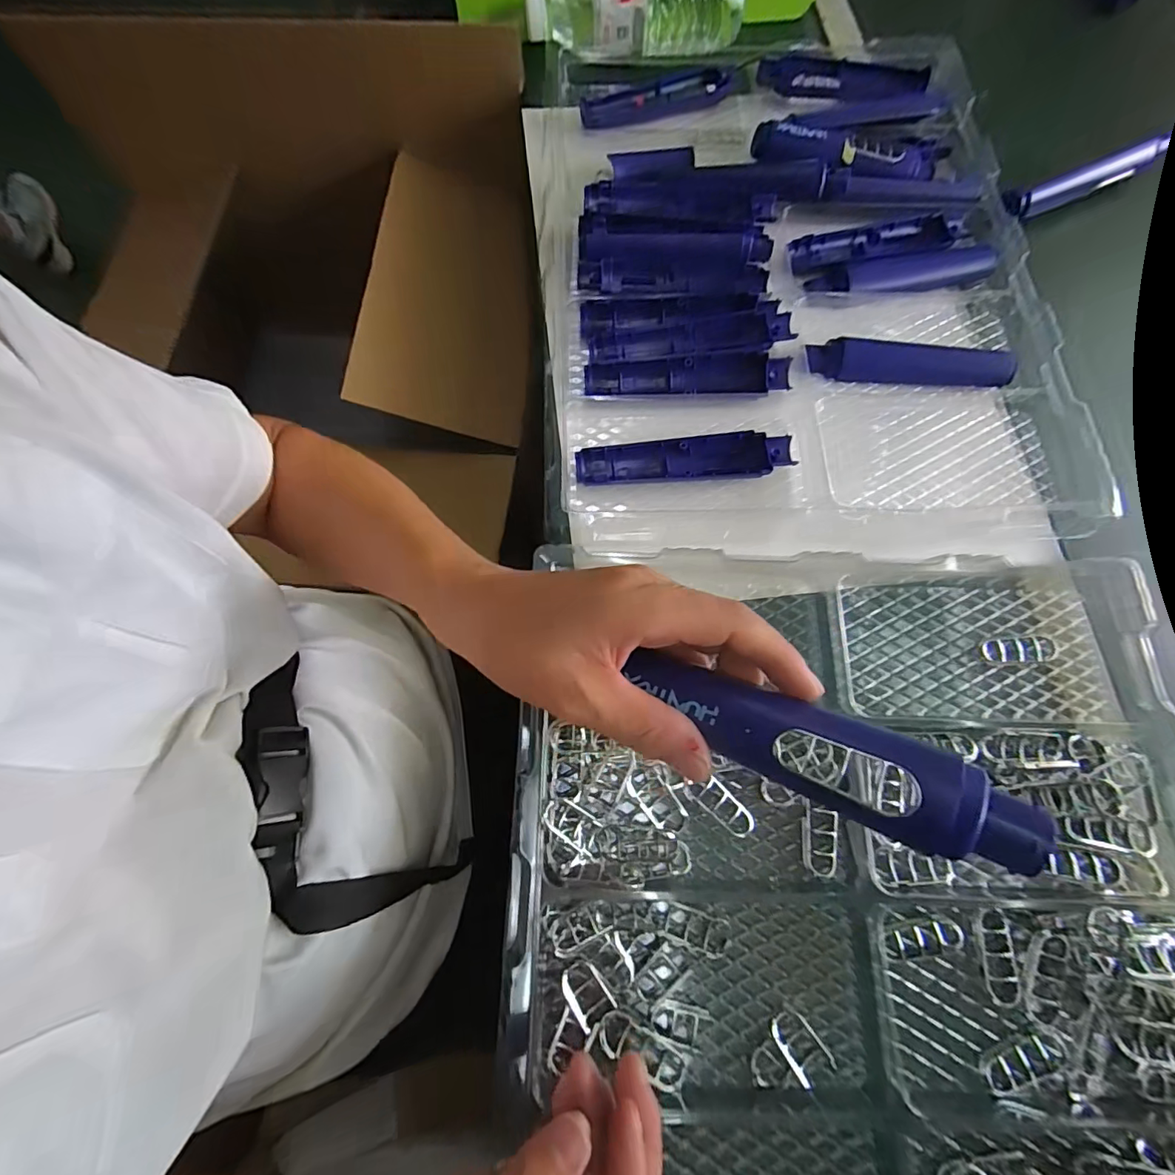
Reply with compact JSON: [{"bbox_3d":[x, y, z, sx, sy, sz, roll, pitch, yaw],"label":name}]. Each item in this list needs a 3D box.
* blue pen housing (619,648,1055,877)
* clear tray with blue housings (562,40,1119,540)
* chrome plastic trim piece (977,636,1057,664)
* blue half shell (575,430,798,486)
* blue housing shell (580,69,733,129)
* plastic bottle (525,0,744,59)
[{"bbox_3d":[0.089,0.063,0.211,0.156,0.022,0.036,20,72,26],"label":"blue pen housing"},{"bbox_3d":[0.192,-0.310,0.471,0.407,0.041,0.533,1,72,0],"label":"clear tray with blue housings"},{"bbox_3d":[0.314,0.045,0.378,0.055,0.004,0.019,-3,72,-1],"label":"chrome plastic trim piece"},{"bbox_3d":[0.076,-0.101,0.414,0.167,0.017,0.037,-2,72,-1],"label":"blue half shell"},{"bbox_3d":[0.070,-0.517,0.552,0.160,0.024,0.034,-18,72,-6],"label":"blue housing shell"},{"bbox_3d":[0.055,-0.626,0.564,0.236,0.054,0.059,-15,72,-5],"label":"plastic bottle"}]

